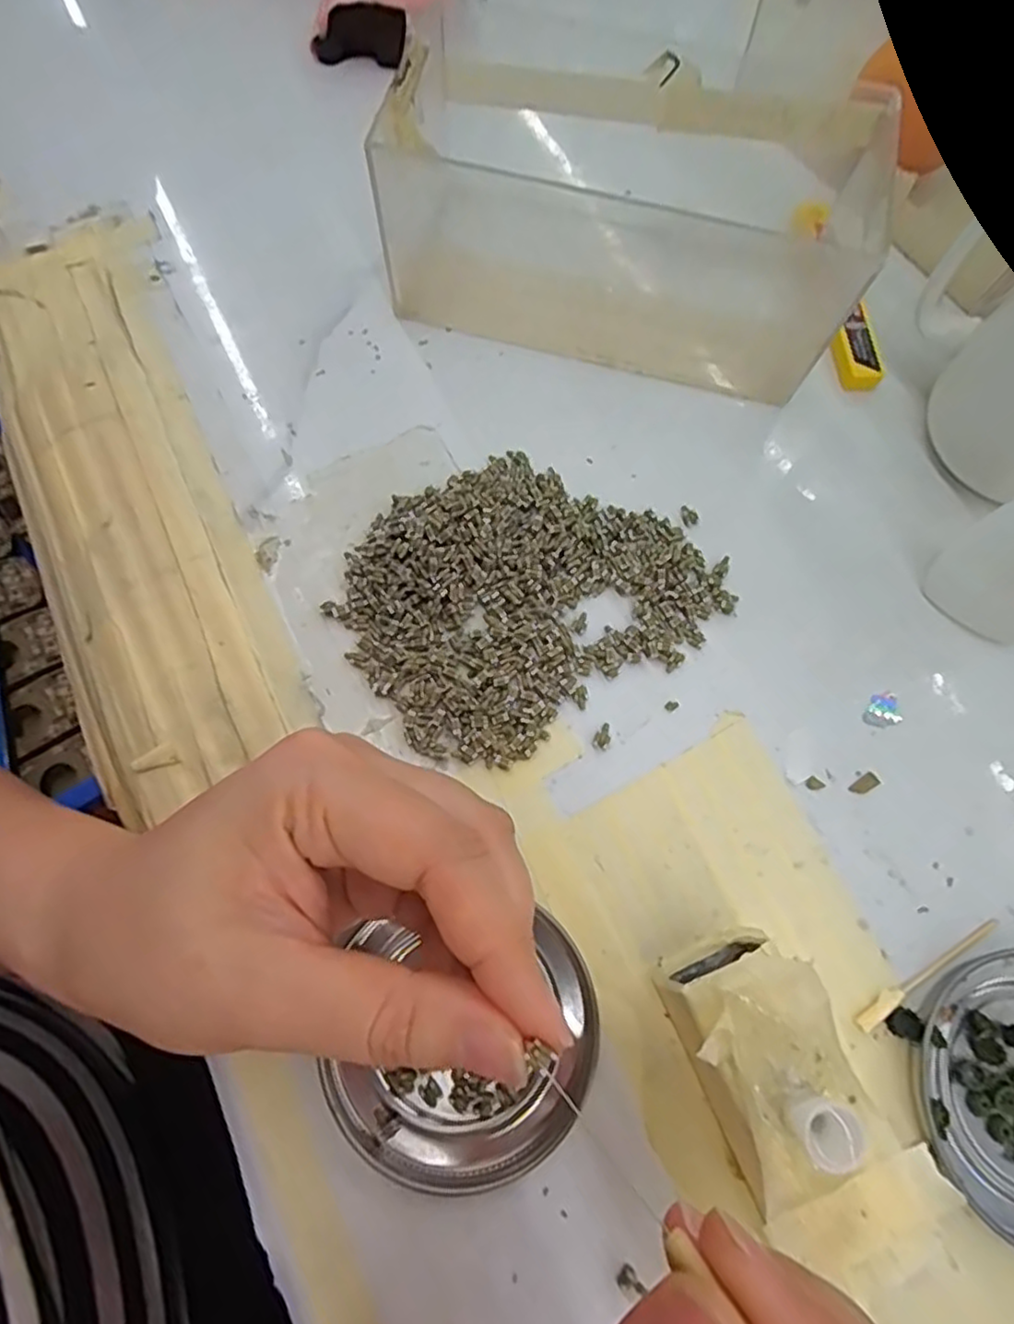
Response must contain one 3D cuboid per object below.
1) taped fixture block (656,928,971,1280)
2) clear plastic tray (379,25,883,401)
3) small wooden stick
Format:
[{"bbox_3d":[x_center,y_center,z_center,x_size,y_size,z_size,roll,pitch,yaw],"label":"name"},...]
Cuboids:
[{"bbox_3d":[0.072,0.117,0.182,0.046,0.046,0.083,-32,75,-12],"label":"taped fixture block"},{"bbox_3d":[0.052,-0.182,0.276,0.204,0.064,0.100,11,71,2],"label":"clear plastic tray"},{"bbox_3d":[0.134,0.097,0.214,0.059,0.004,0.006,-30,74,-12],"label":"small wooden stick"}]

